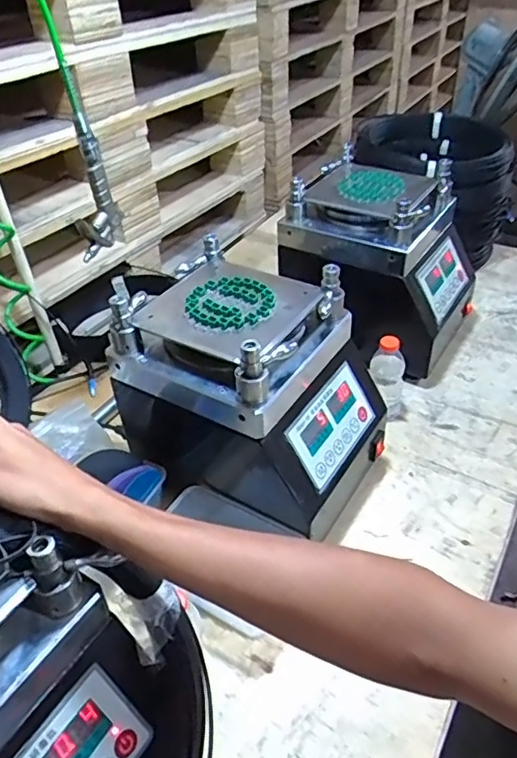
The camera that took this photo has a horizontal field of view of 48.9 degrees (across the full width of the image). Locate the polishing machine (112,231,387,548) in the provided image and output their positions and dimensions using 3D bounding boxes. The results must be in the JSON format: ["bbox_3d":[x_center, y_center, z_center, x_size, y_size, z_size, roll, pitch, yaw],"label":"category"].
[{"bbox_3d":[0.004,0.010,0.707,0.297,0.261,0.222,21,46,24],"label":"polishing machine"}]

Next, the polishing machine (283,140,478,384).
[{"bbox_3d":[0.213,-0.197,0.994,0.281,0.298,0.227,21,46,24],"label":"polishing machine"}]

